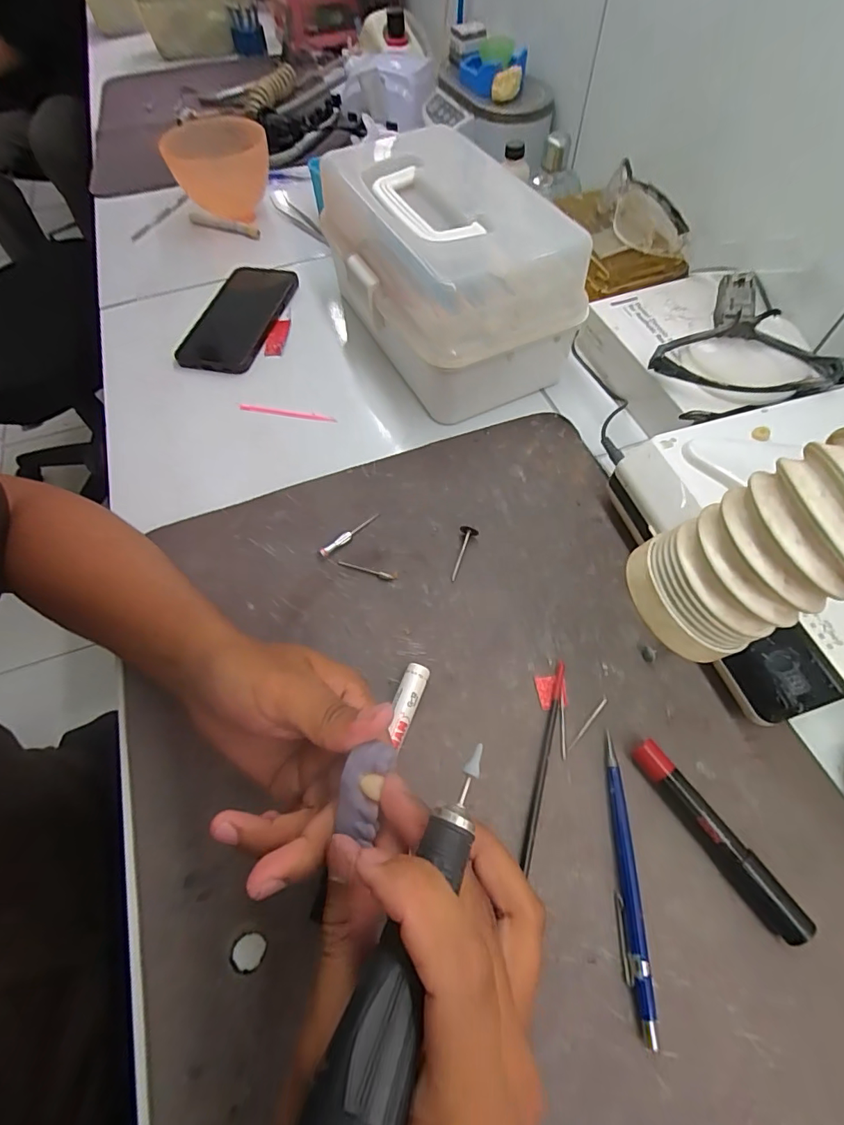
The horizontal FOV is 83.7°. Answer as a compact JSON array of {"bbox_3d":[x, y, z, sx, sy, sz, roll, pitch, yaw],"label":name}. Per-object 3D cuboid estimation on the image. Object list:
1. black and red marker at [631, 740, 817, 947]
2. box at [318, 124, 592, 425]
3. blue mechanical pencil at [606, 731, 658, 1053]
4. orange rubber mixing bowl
[{"bbox_3d":[0.160,0.151,0.261,0.018,0.017,0.108,-32,64,-14],"label":"black and red marker"},{"bbox_3d":[0.014,-0.265,0.439,0.152,0.128,0.249,-25,62,-10],"label":"box"},{"bbox_3d":[0.110,0.169,0.256,0.011,0.009,0.134,1,61,4],"label":"blue mechanical pencil"},{"bbox_3d":[-0.253,-0.488,0.600,0.117,0.103,0.130,-25,63,-12],"label":"orange rubber mixing bowl"}]

